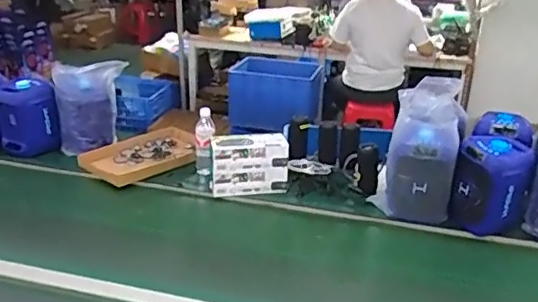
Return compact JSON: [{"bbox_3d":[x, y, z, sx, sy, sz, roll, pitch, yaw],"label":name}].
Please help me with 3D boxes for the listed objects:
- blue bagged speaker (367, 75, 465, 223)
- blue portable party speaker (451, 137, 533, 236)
[{"bbox_3d":[0.463,-0.003,1.714,0.221,0.368,0.296,10,24,19],"label":"blue bagged speaker"},{"bbox_3d":[0.638,0.099,1.612,0.187,0.249,0.173,15,25,28],"label":"blue portable party speaker"}]

